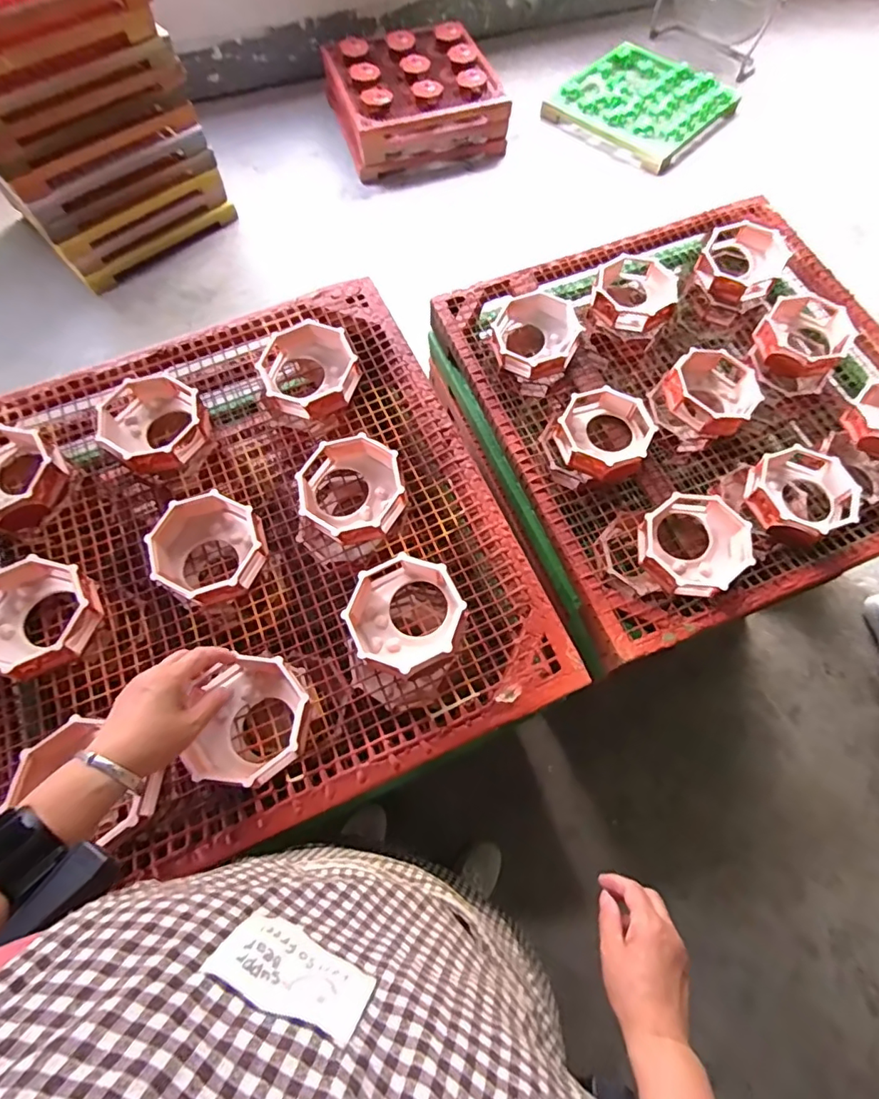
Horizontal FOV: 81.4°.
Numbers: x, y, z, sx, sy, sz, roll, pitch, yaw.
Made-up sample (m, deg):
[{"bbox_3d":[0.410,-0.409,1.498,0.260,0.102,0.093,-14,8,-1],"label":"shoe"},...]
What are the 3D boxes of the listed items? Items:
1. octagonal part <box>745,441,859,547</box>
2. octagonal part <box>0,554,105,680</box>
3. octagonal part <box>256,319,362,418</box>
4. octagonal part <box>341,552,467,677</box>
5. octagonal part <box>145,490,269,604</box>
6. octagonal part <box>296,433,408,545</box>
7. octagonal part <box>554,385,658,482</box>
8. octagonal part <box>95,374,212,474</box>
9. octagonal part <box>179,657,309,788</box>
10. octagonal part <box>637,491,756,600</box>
[{"bbox_3d":[0.457,-0.069,0.648,0.120,0.043,0.121,28,71,12],"label":"octagonal part"},{"bbox_3d":[-0.441,0.069,0.547,0.125,0.047,0.120,16,68,8],"label":"octagonal part"},{"bbox_3d":[-0.170,-0.233,0.660,0.123,0.037,0.134,-25,71,-8],"label":"octagonal part"},{"bbox_3d":[-0.036,0.067,0.531,0.114,0.043,0.116,-27,69,-9],"label":"octagonal part"},{"bbox_3d":[-0.261,-0.003,0.582,0.116,0.047,0.119,-17,68,-6],"label":"octagonal part"},{"bbox_3d":[-0.102,-0.069,0.596,0.118,0.040,0.124,-13,67,-4],"label":"octagonal part"},{"bbox_3d":[0.218,-0.153,0.680,0.121,0.039,0.129,27,70,12],"label":"octagonal part"},{"bbox_3d":[-0.360,-0.158,0.641,0.124,0.046,0.122,35,72,15],"label":"octagonal part"},{"bbox_3d":[-0.184,0.165,0.497,0.103,0.045,0.114,1,69,2],"label":"octagonal part"},{"bbox_3d":[0.305,-0.005,0.618,0.124,0.040,0.123,-42,72,-15],"label":"octagonal part"}]

